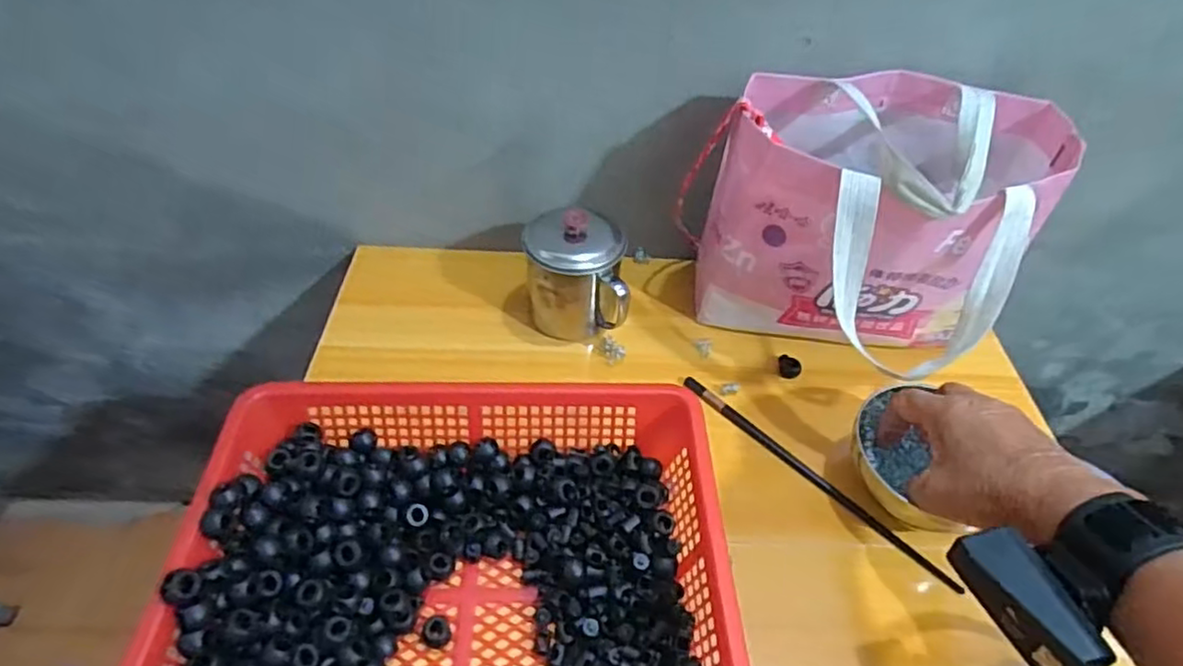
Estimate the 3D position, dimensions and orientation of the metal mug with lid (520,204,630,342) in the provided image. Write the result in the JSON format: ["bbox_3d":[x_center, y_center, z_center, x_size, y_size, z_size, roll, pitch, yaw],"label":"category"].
[{"bbox_3d":[-0.013,-0.044,0.556,0.086,0.100,0.078,0,46,-4],"label":"metal mug with lid"}]

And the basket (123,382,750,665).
[{"bbox_3d":[-0.076,0.139,0.390,0.296,0.077,0.222,-1,46,-3],"label":"basket"}]

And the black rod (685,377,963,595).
[{"bbox_3d":[0.158,0.103,0.485,0.012,0.005,0.233,-32,55,-29],"label":"black rod"}]

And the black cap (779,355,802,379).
[{"bbox_3d":[0.168,0.028,0.556,0.020,0.012,0.015,26,50,21],"label":"black cap"}]

